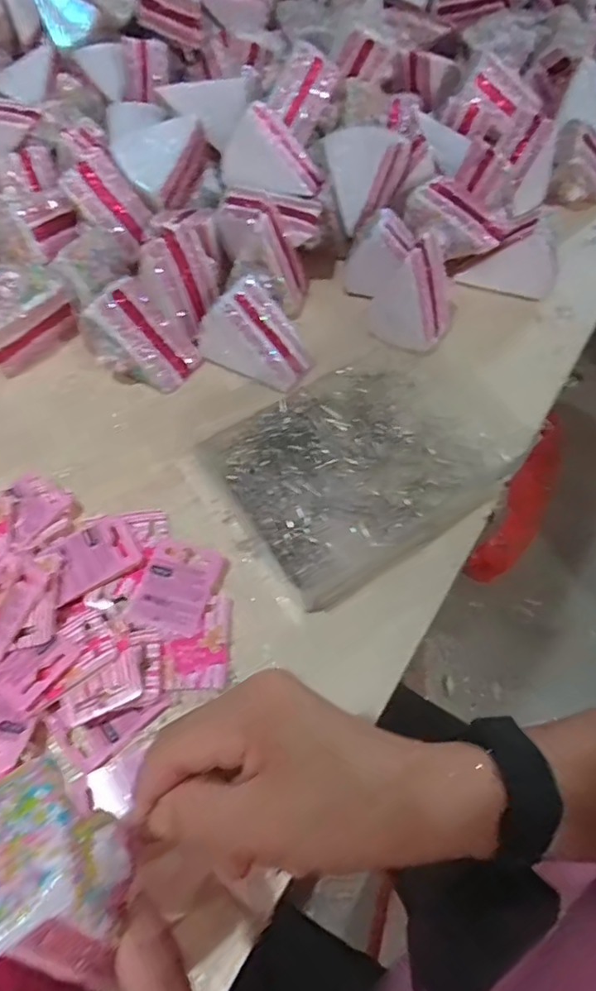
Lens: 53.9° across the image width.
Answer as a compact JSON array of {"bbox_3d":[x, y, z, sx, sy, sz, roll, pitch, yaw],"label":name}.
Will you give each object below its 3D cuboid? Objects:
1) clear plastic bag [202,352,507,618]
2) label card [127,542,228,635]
[{"bbox_3d":[0.048,-0.039,0.455,0.214,0.008,0.181,-31,62,-19],"label":"clear plastic bag"},{"bbox_3d":[-0.080,0.059,0.393,0.048,0.009,0.063,13,57,8],"label":"label card"}]

